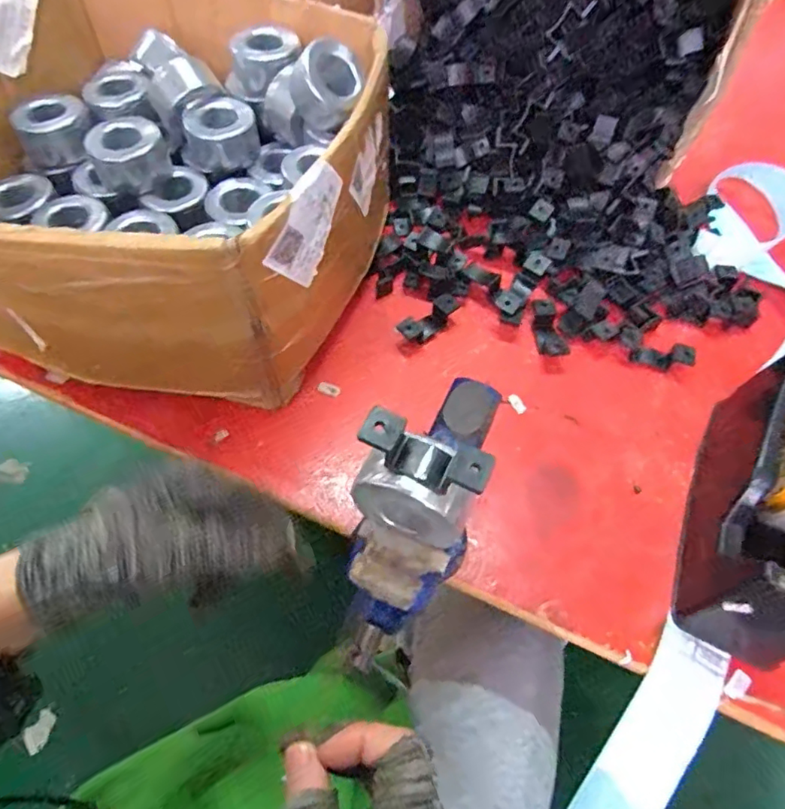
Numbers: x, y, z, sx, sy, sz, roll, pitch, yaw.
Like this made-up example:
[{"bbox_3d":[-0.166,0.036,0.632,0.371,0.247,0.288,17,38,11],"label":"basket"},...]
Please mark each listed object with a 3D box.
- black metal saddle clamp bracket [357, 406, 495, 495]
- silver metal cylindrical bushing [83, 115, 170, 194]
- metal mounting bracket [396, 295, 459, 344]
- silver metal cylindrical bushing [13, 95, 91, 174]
[{"bbox_3d":[0.016,0.025,0.262,0.063,0.023,0.021,20,61,10],"label":"black metal saddle clamp bracket"},{"bbox_3d":[-0.232,-0.221,0.480,0.054,0.041,0.058,1,59,-1],"label":"silver metal cylindrical bushing"},{"bbox_3d":[0.033,-0.076,0.503,0.064,0.025,0.019,-39,67,-21],"label":"metal mounting bracket"},{"bbox_3d":[-0.308,-0.250,0.498,0.063,0.039,0.059,1,59,-1],"label":"silver metal cylindrical bushing"}]

